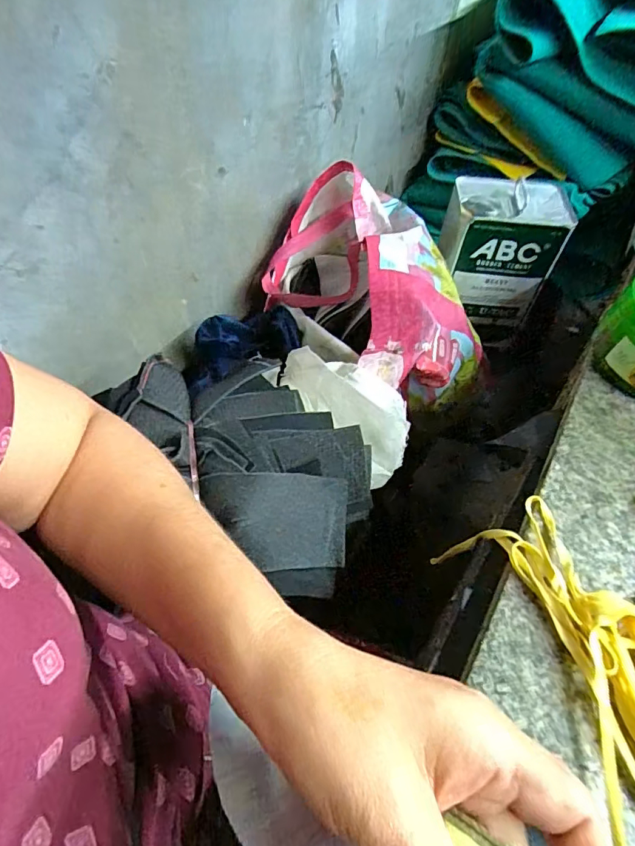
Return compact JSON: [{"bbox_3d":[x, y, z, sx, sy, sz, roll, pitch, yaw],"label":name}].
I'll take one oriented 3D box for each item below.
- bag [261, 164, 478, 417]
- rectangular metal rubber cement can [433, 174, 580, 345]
[{"bbox_3d":[0.071,-0.185,0.629,0.214,0.144,0.357,-24,59,-19],"label":"bag"},{"bbox_3d":[0.261,-0.247,0.732,0.165,0.209,0.114,6,54,1],"label":"rectangular metal rubber cement can"}]

